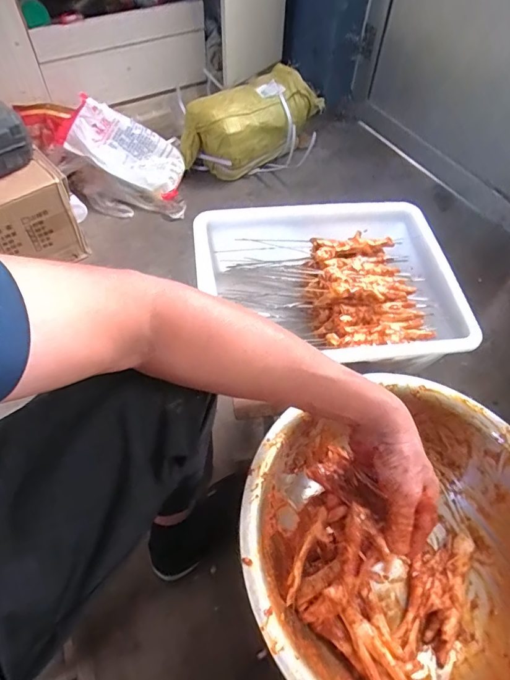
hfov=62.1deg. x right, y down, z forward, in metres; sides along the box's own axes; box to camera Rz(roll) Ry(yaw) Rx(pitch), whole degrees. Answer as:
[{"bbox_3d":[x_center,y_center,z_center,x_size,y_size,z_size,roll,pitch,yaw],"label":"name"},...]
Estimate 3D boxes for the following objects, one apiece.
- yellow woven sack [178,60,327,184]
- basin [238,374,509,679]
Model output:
[{"bbox_3d":[-0.009,-0.621,1.247,0.391,0.223,0.192,-35,62,-23],"label":"yellow woven sack"},{"bbox_3d":[0.148,0.209,0.419,0.306,0.119,0.292,0,55,-1],"label":"basin"}]

